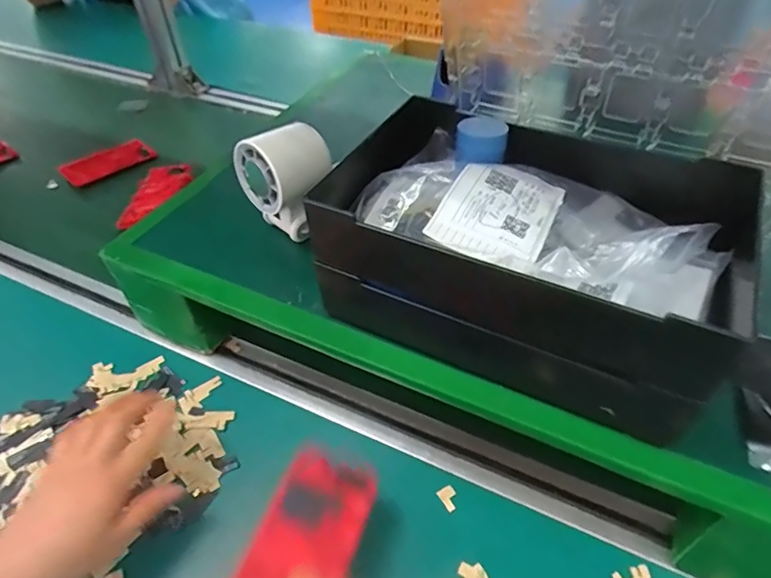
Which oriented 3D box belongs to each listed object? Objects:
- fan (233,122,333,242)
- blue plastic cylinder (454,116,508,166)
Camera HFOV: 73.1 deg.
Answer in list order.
[{"bbox_3d":[-0.085,-0.093,0.446,0.067,0.090,0.057,27,51,26],"label":"fan"},{"bbox_3d":[0.073,-0.115,0.398,0.042,0.021,0.034,-14,46,-12],"label":"blue plastic cylinder"}]

